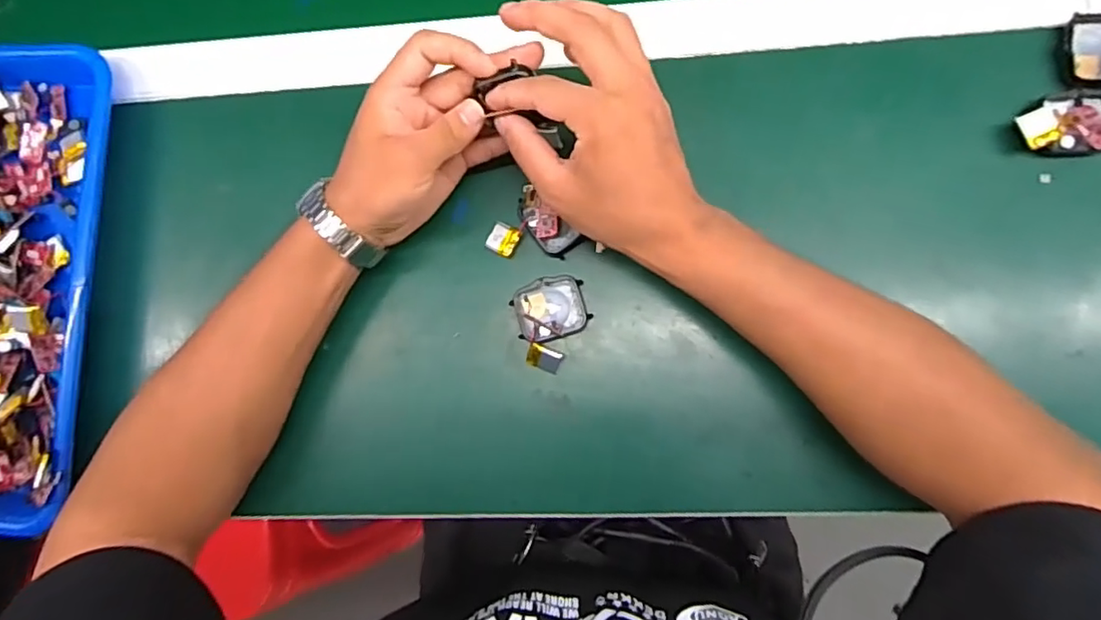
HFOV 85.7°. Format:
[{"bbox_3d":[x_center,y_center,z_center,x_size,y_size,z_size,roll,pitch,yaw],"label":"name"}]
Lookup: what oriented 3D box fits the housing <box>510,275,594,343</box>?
[{"bbox_3d":[0.000,0.000,0.384,0.045,0.011,0.039,-18,83,5],"label":"housing"}]

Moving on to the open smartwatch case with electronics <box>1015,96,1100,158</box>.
[{"bbox_3d":[0.316,-0.114,0.366,0.057,0.016,0.038,4,85,7],"label":"open smartwatch case with electronics"}]

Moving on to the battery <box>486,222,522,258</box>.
[{"bbox_3d":[-0.031,-0.046,0.390,0.020,0.004,0.019,25,88,8],"label":"battery"}]

